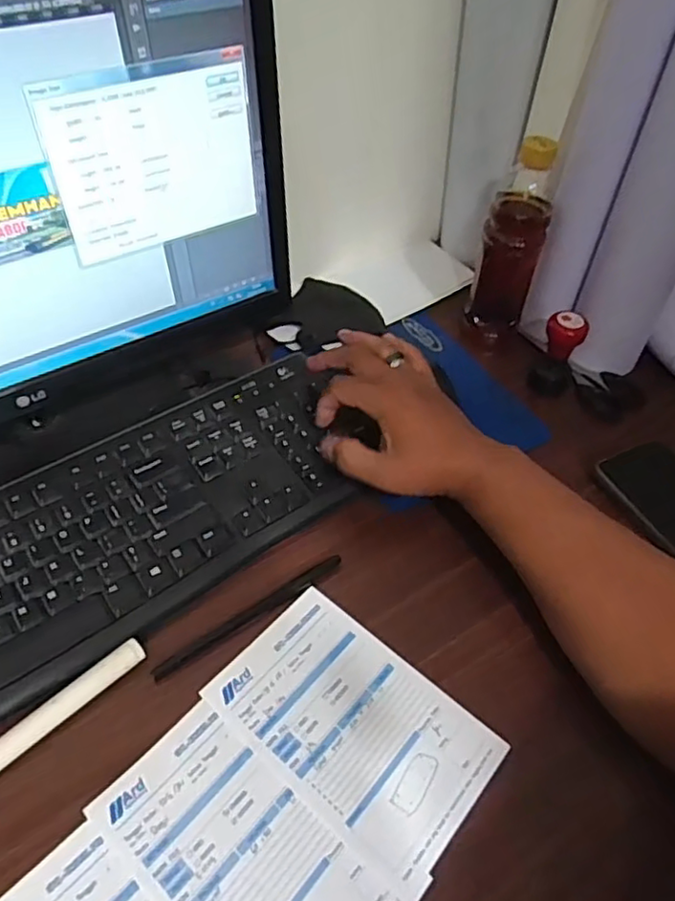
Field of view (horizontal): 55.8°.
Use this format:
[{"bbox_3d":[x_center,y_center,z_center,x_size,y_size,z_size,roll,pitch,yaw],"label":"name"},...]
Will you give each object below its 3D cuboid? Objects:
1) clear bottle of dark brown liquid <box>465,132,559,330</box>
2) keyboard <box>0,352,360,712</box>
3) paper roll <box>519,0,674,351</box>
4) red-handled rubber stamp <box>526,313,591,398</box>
[{"bbox_3d":[0.162,-0.191,0.593,0.057,0.184,0.062,15,50,9],"label":"clear bottle of dark brown liquid"},{"bbox_3d":[-0.167,0.058,0.455,0.407,0.016,0.151,-30,58,-26],"label":"keyboard"},{"bbox_3d":[0.217,-0.253,0.528,0.049,0.358,0.053,2,48,-2],"label":"paper roll"},{"bbox_3d":[0.200,-0.087,0.574,0.035,0.075,0.031,11,50,5],"label":"red-handled rubber stamp"}]

